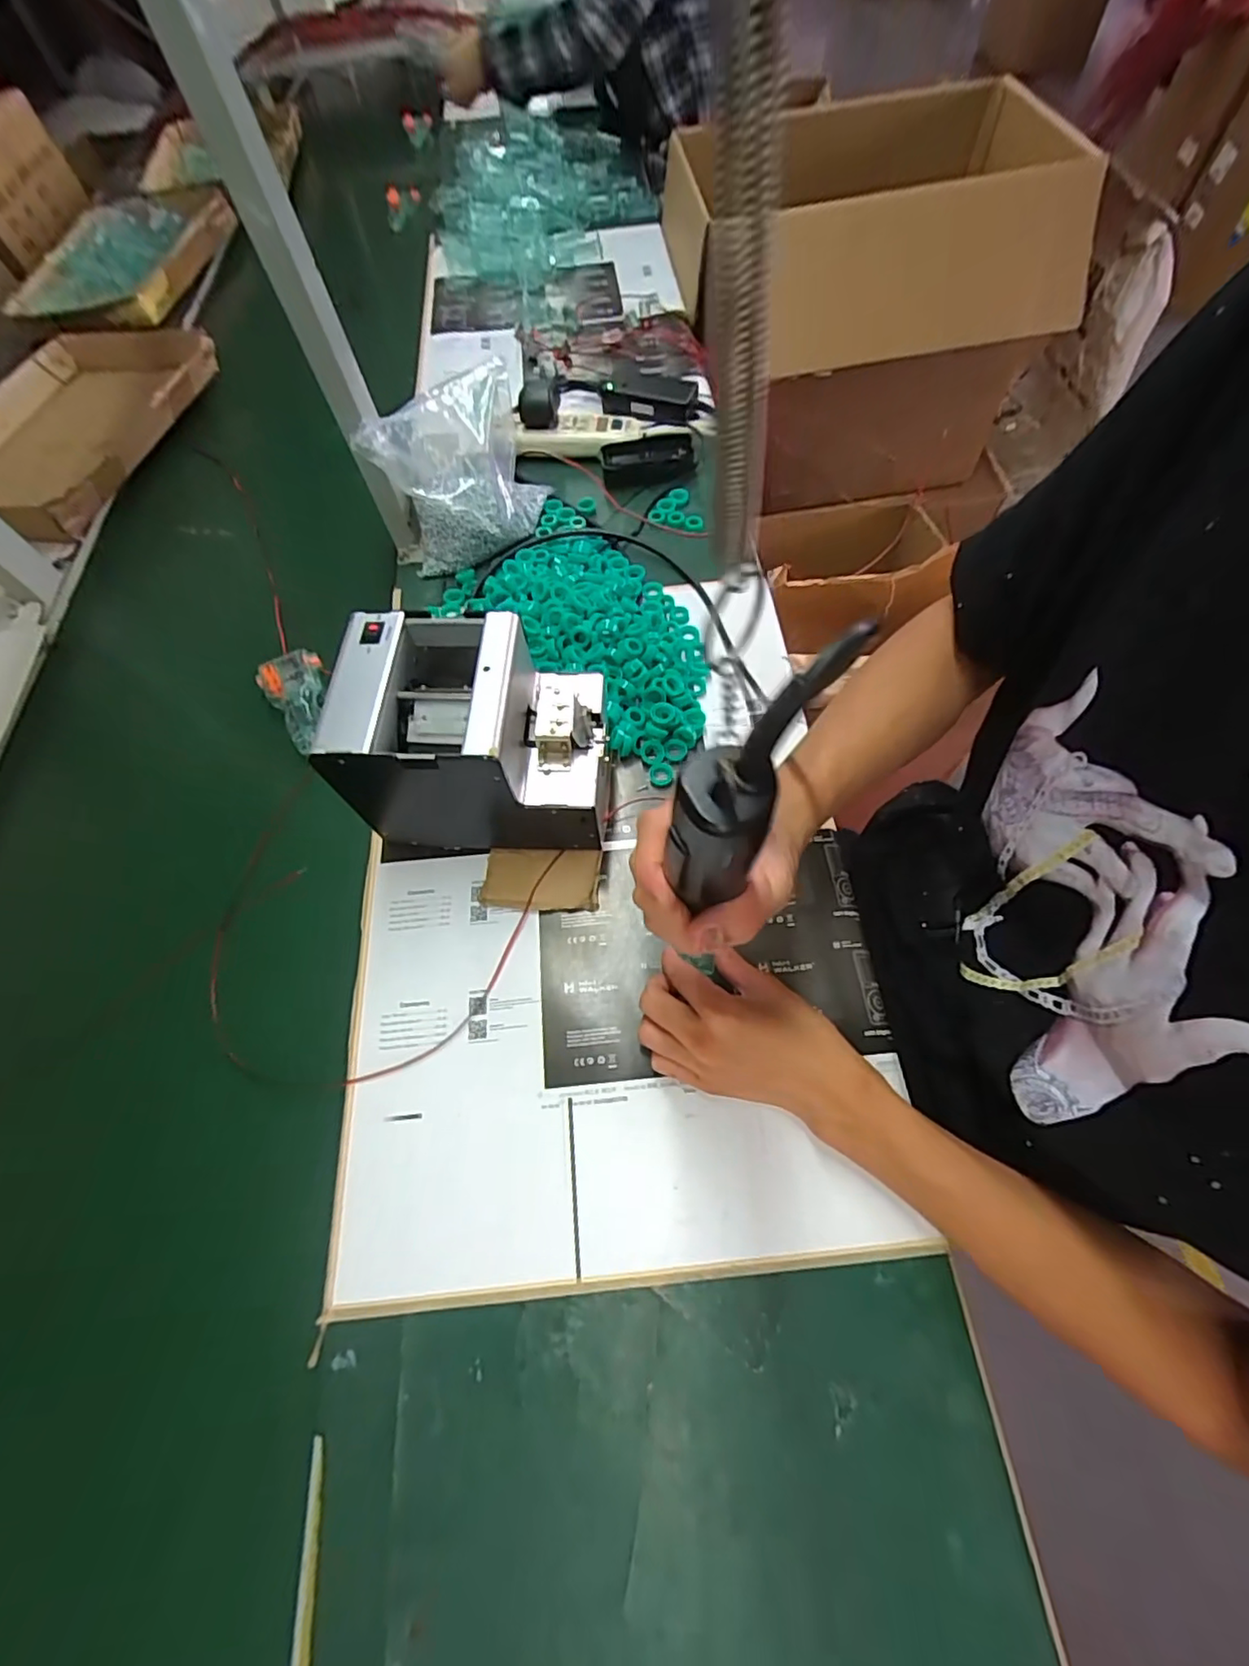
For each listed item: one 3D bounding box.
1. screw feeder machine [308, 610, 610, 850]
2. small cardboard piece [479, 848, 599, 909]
[{"bbox_3d":[-0.106,-0.070,0.466,0.174,0.157,0.127,0,63,6],"label":"screw feeder machine"},{"bbox_3d":[-0.068,0.038,0.497,0.094,0.009,0.051,1,64,3],"label":"small cardboard piece"}]

